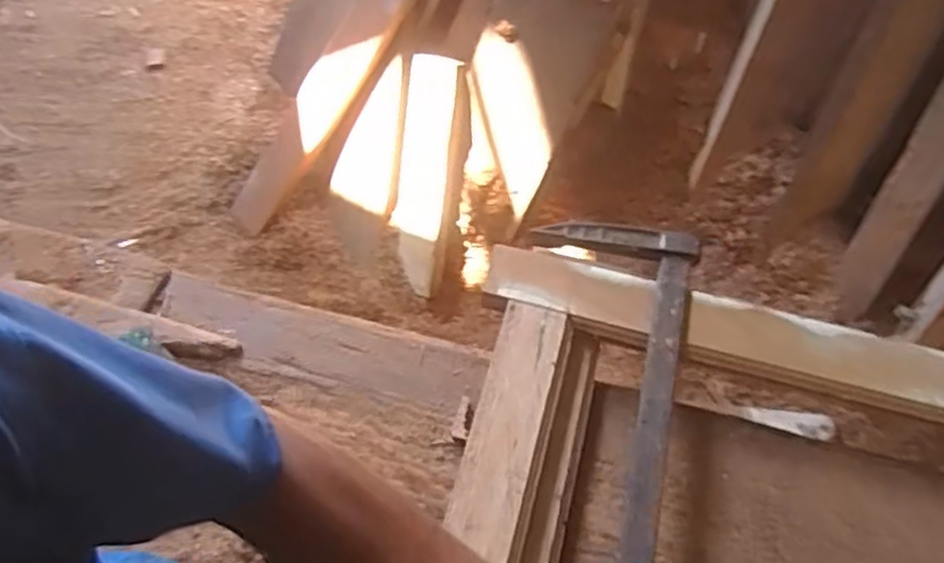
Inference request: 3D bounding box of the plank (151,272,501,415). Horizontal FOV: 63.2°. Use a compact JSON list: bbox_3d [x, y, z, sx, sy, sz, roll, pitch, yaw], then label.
[{"bbox_3d":[-0.165,0.066,0.825,0.360,0.021,0.084,13,63,5],"label":"plank"}]

